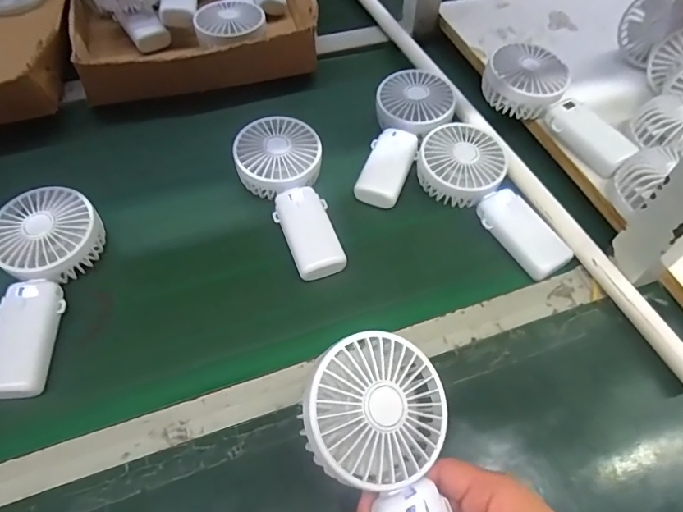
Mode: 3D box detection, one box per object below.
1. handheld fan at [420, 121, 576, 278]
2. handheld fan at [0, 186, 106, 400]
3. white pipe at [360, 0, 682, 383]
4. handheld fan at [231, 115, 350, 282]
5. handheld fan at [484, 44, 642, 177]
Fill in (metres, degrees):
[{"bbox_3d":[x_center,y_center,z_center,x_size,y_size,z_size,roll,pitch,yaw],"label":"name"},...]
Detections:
[{"bbox_3d":[0.154,-0.061,0.473,0.087,0.037,0.178,-29,62,-20],"label":"handheld fan"},{"bbox_3d":[-0.254,0.025,0.413,0.085,0.044,0.184,-11,57,-10],"label":"handheld fan"},{"bbox_3d":[0.149,-0.157,0.543,0.021,0.025,0.673,-20,59,-12],"label":"white pipe"},{"bbox_3d":[-0.052,-0.062,0.471,0.082,0.033,0.181,-12,58,-10],"label":"handheld fan"},{"bbox_3d":[0.235,-0.157,0.508,0.080,0.055,0.173,-31,63,-21],"label":"handheld fan"}]

